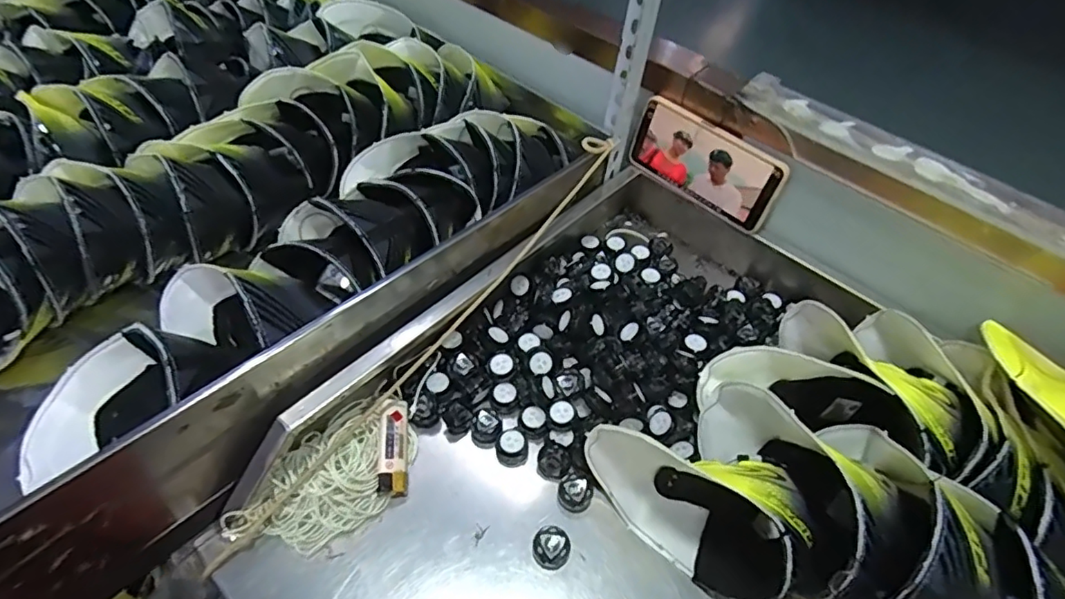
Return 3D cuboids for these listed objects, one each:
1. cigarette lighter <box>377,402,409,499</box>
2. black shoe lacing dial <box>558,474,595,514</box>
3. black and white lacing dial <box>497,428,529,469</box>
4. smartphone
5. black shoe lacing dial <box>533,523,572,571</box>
[{"bbox_3d":[-0.116,0.123,0.455,0.023,0.014,0.075,-5,51,-8],"label":"cigarette lighter"},{"bbox_3d":[0.035,0.156,0.444,0.027,0.015,0.027,2,51,-3],"label":"black shoe lacing dial"},{"bbox_3d":[-0.017,0.126,0.469,0.026,0.021,0.026,2,51,-3],"label":"black and white lacing dial"},{"bbox_3d":[0.175,-0.137,0.565,0.160,0.078,0.010,39,45,23],"label":"smartphone"},{"bbox_3d":[0.014,0.187,0.414,0.028,0.009,0.028,-28,58,-24],"label":"black shoe lacing dial"}]

